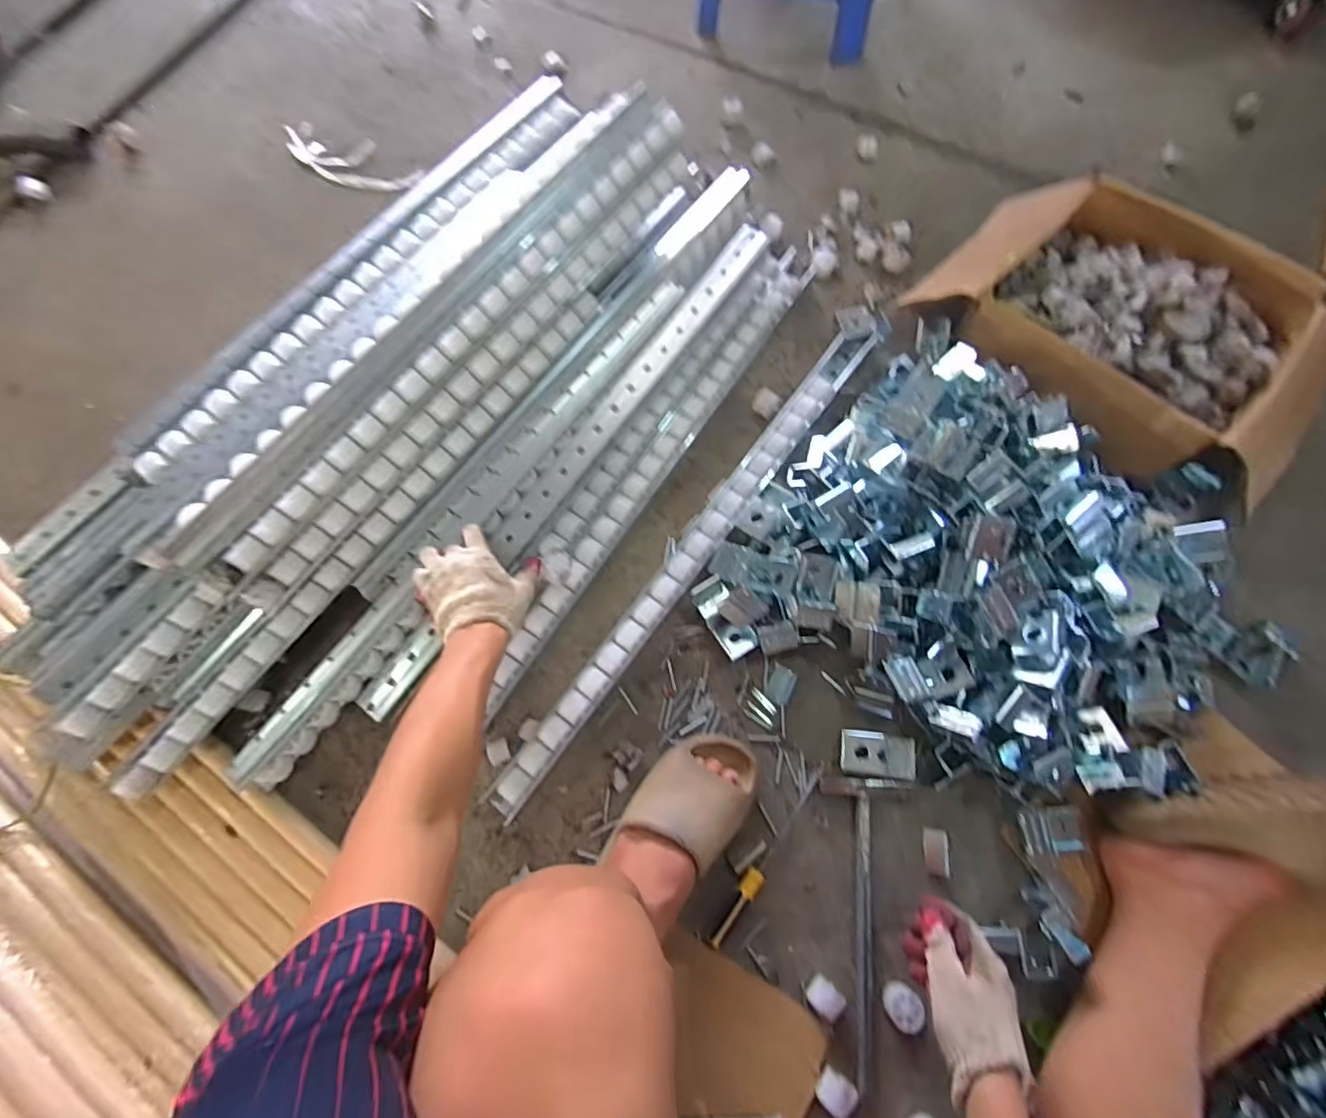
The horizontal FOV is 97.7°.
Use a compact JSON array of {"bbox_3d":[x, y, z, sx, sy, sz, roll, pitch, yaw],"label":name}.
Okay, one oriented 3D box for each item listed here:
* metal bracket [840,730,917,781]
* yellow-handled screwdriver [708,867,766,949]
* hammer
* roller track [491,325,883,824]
[{"bbox_3d":[0.252,0.230,0.679,0.082,0.031,0.050,5,72,3],"label":"metal bracket"},{"bbox_3d":[0.082,0.384,0.638,0.021,0.012,0.090,33,75,11],"label":"yellow-handled screwdriver"},{"bbox_3d":[0.232,0.396,0.633,0.094,0.022,0.291,1,72,1],"label":"hammer"},{"bbox_3d":[0.064,-0.035,0.765,0.053,0.046,0.796,35,76,11],"label":"roller track"}]

